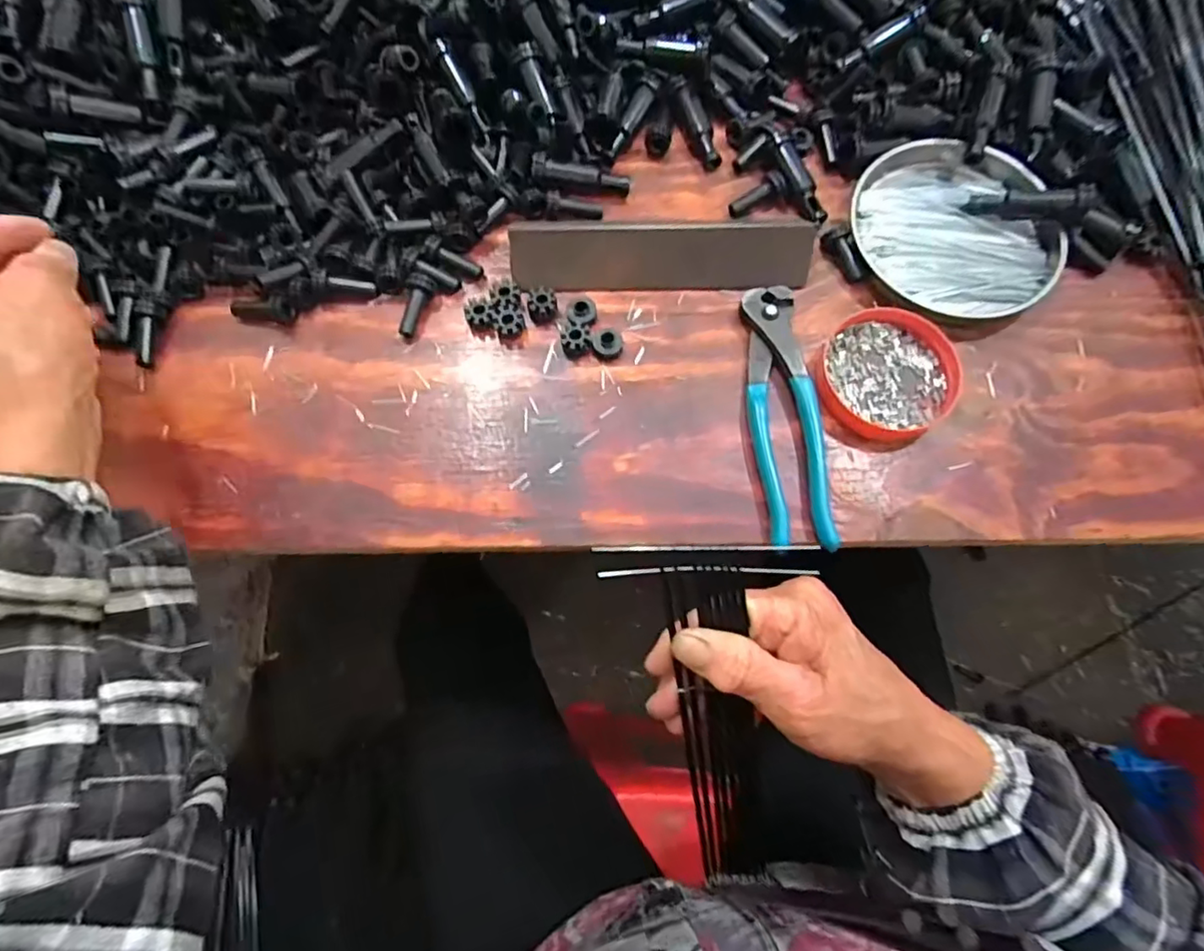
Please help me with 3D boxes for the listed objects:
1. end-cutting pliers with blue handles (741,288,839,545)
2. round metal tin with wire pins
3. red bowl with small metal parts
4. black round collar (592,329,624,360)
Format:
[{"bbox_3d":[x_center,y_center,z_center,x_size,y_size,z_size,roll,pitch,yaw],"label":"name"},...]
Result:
[{"bbox_3d":[0.109,-0.039,0.358,0.040,0.017,0.162,-4,70,-1],"label":"end-cutting pliers with blue handles"},{"bbox_3d":[0.236,-0.169,0.401,0.133,0.028,0.127,0,70,0],"label":"round metal tin with wire pins"},{"bbox_3d":[0.174,-0.062,0.363,0.079,0.014,0.086,0,70,0],"label":"red bowl with small metal parts"},{"bbox_3d":[0.003,-0.083,0.373,0.018,0.010,0.019,0,70,0],"label":"black round collar"}]

